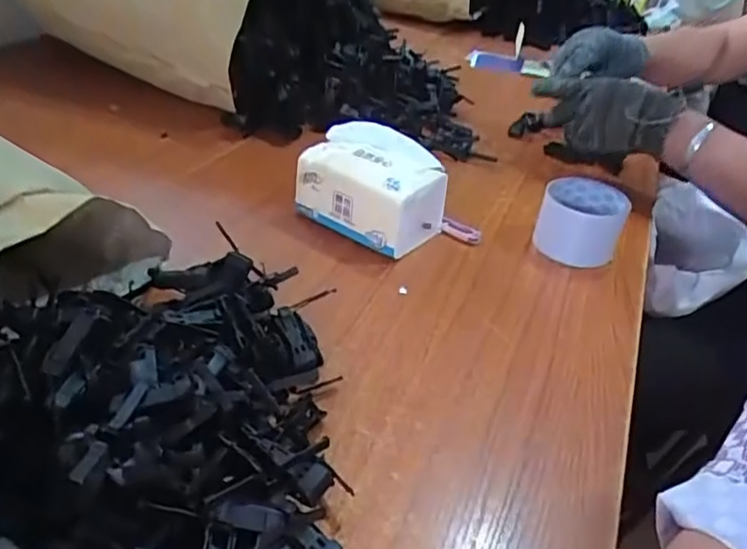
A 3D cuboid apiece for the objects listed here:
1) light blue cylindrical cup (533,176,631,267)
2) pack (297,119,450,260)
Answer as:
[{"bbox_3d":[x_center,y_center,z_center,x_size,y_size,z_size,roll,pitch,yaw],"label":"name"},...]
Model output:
[{"bbox_3d":[0.218,-0.054,0.647,0.084,0.072,0.073,17,35,14],"label":"light blue cylindrical cup"},{"bbox_3d":[0.001,-0.091,0.637,0.135,0.096,0.099,27,39,26],"label":"pack"}]

